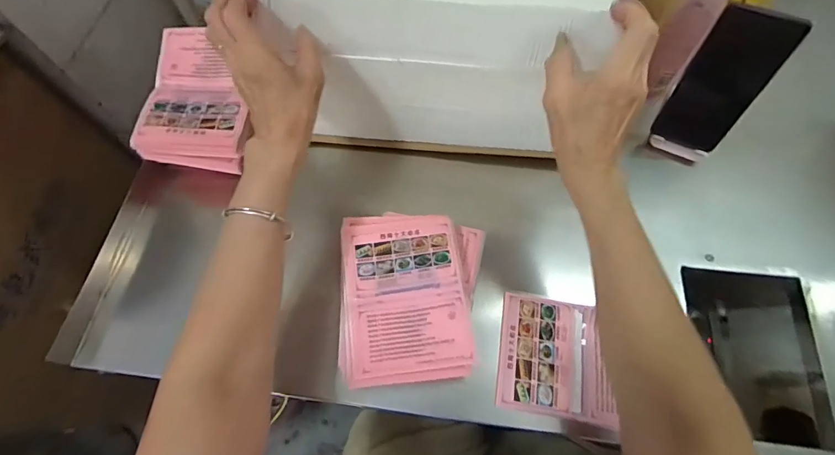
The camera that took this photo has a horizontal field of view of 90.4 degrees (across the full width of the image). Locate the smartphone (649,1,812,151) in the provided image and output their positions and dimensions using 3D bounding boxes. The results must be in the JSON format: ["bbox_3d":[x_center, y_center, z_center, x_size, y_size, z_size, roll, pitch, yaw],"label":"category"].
[{"bbox_3d":[0.340,-0.159,0.467,0.077,0.161,0.009,31,56,20],"label":"smartphone"}]

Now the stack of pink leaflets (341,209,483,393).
[{"bbox_3d":[-0.005,0.072,0.458,0.155,0.022,0.186,-3,66,1],"label":"stack of pink leaflets"}]

